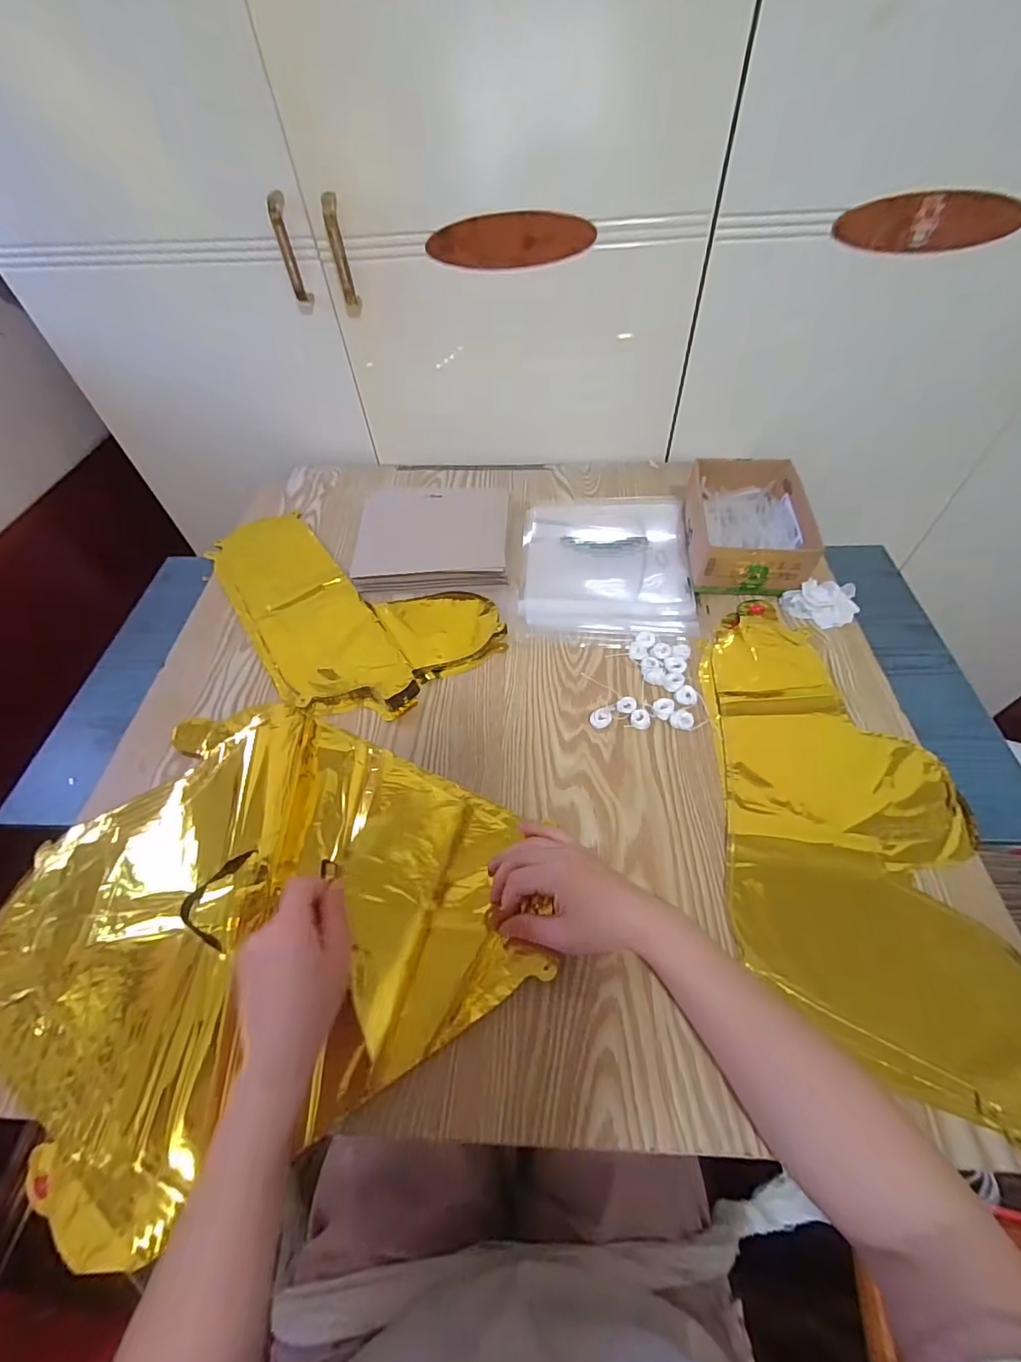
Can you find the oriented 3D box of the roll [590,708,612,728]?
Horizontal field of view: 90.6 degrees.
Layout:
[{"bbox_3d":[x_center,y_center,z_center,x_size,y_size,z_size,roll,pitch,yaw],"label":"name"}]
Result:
[{"bbox_3d":[0.090,0.037,0.504,0.020,0.011,0.019,-2,54,2],"label":"roll"}]

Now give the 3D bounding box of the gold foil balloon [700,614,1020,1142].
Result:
[{"bbox_3d":[0.284,0.114,0.435,0.212,0.008,0.428,-2,54,2],"label":"gold foil balloon"}]

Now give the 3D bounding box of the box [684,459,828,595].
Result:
[{"bbox_3d":[0.287,-0.193,0.624,0.129,0.065,0.197,4,54,7],"label":"box"}]

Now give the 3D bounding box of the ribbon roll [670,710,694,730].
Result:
[{"bbox_3d":[0.170,0.038,0.499,0.022,0.009,0.018,21,58,18],"label":"ribbon roll"}]

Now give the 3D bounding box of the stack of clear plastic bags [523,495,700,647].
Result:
[{"bbox_3d":[0.122,-0.156,0.647,0.205,0.016,0.256,3,54,6],"label":"stack of clear plastic bags"}]

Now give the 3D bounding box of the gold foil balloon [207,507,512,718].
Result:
[{"bbox_3d":[-0.207,-0.110,0.630,0.237,0.017,0.383,-33,58,-19],"label":"gold foil balloon"}]

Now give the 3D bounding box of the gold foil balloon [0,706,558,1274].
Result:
[{"bbox_3d":[-0.211,0.176,0.411,0.385,0.060,0.371,-38,60,-22],"label":"gold foil balloon"}]

